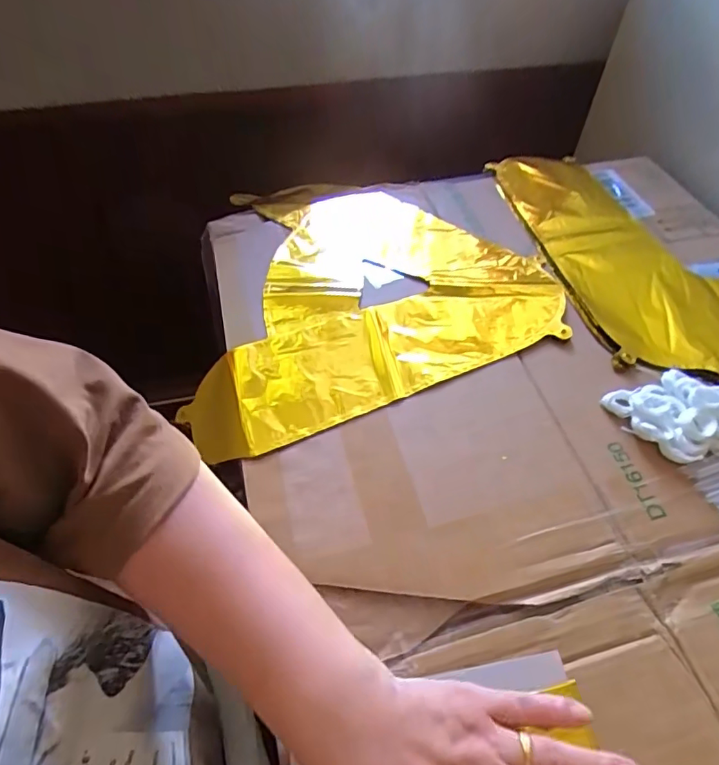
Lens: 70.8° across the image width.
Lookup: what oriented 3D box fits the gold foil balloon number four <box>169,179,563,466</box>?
[{"bbox_3d":[-0.015,-0.107,0.531,0.364,0.051,0.349,-18,55,-15],"label":"gold foil balloon number four"}]

